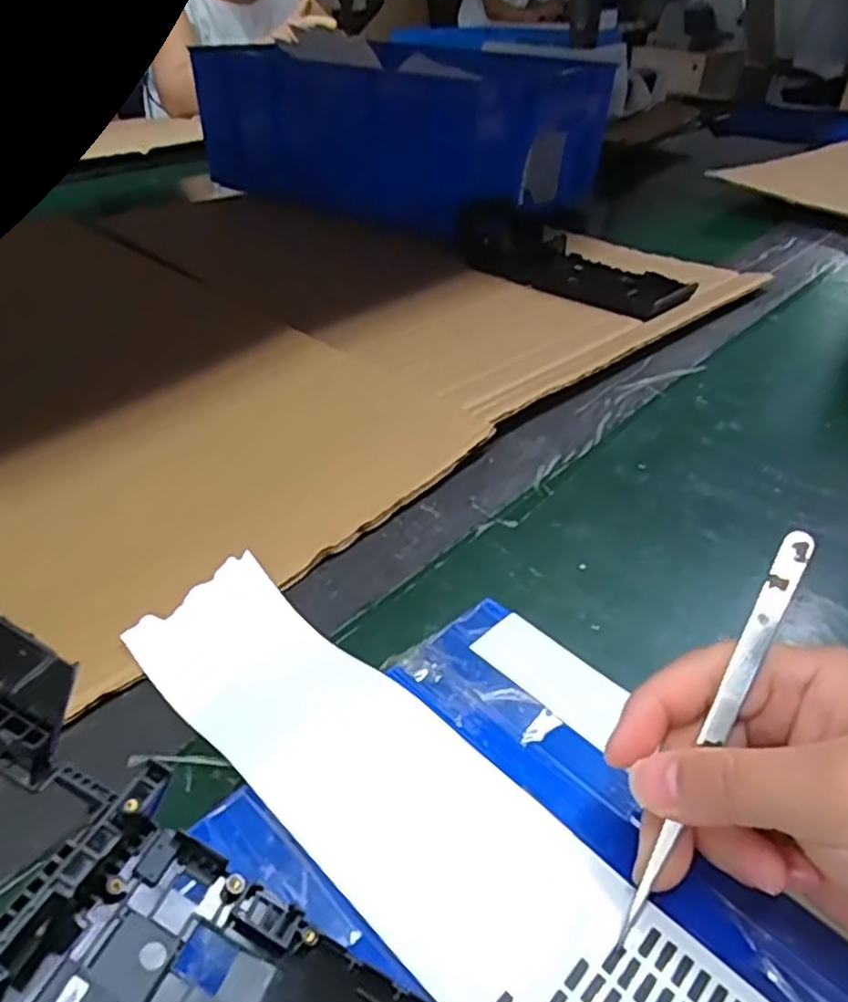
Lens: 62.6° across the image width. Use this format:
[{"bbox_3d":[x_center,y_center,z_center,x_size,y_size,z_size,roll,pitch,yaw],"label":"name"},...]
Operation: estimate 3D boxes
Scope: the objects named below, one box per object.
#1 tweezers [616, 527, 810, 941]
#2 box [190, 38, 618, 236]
[{"bbox_3d":[0.089,0.069,0.212,0.009,0.009,0.131,24,84,28],"label":"tweezers"},{"bbox_3d":[-0.022,-0.442,0.803,0.391,0.134,0.297,25,44,28],"label":"box"}]

